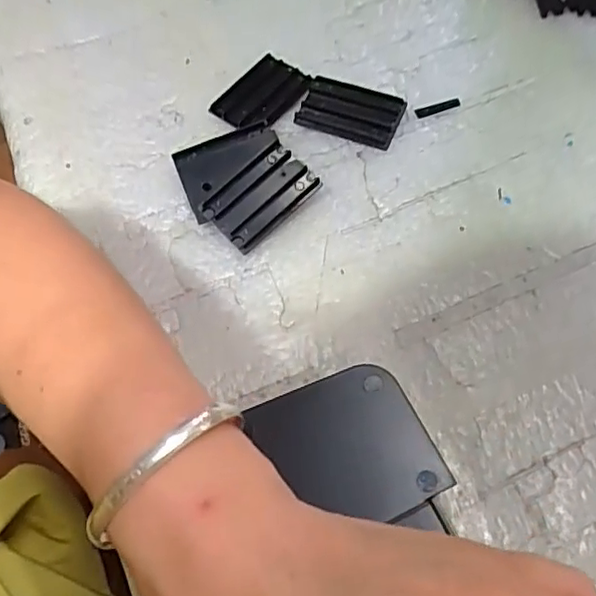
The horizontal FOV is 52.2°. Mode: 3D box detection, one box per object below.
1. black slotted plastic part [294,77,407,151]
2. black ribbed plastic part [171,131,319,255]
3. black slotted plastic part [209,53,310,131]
[{"bbox_3d":[0.029,-0.103,0.340,0.055,0.013,0.034,15,65,11],"label":"black slotted plastic part"},{"bbox_3d":[-0.031,-0.062,0.319,0.056,0.020,0.066,-41,68,-16],"label":"black ribbed plastic part"},{"bbox_3d":[-0.020,-0.115,0.351,0.039,0.013,0.055,32,69,18],"label":"black slotted plastic part"}]

